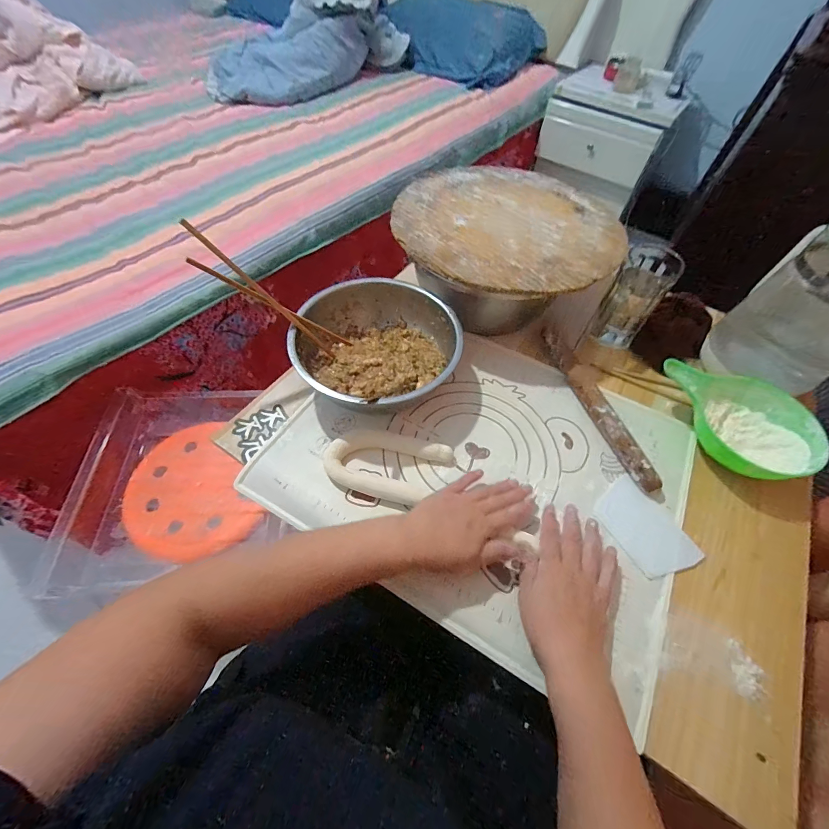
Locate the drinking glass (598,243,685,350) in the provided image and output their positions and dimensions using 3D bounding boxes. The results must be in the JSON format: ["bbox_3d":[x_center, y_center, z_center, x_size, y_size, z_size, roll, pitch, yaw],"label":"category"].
[{"bbox_3d":[0.329,-0.170,0.563,0.073,0.148,0.079,32,62,15],"label":"drinking glass"}]

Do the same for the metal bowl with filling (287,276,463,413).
[{"bbox_3d":[-0.056,-0.094,0.527,0.217,0.081,0.223,1,59,-2],"label":"metal bowl with filling"}]

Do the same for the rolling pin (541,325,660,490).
[{"bbox_3d":[0.258,-0.016,0.526,0.030,0.028,0.270,-13,61,-11],"label":"rolling pin"}]

